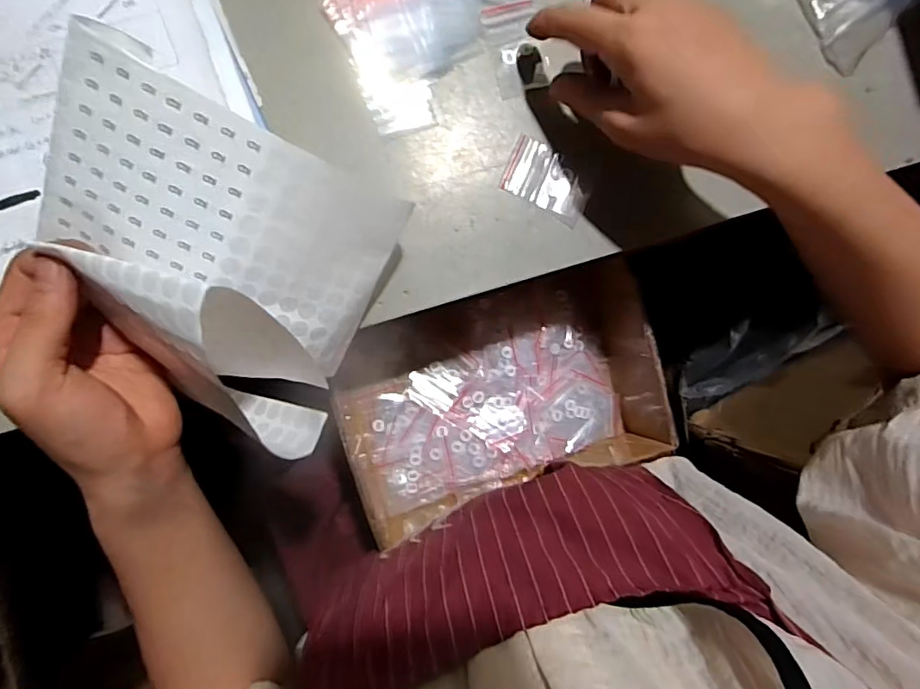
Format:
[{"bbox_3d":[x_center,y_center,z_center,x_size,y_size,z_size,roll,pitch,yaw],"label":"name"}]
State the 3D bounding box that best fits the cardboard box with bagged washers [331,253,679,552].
[{"bbox_3d":[0.032,0.047,0.452,0.258,0.067,0.177,-17,93,-7],"label":"cardboard box with bagged washers"}]

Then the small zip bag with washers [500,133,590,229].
[{"bbox_3d":[0.060,-0.110,0.359,0.059,0.010,0.040,29,87,-7],"label":"small zip bag with washers"}]

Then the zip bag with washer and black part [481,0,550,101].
[{"bbox_3d":[0.038,-0.198,0.359,0.036,0.004,0.059,-16,93,-8],"label":"zip bag with washer and black part"}]

